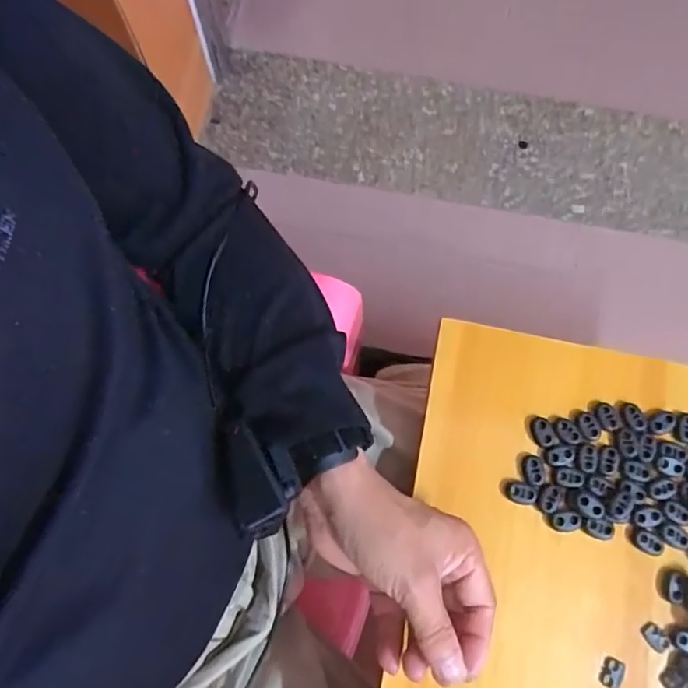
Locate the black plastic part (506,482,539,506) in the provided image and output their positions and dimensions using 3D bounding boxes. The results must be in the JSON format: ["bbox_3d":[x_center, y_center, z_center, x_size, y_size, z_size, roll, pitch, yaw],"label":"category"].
[{"bbox_3d":[0.125,0.104,0.397,0.021,0.004,0.015,12,76,2],"label":"black plastic part"}]

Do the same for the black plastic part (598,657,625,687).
[{"bbox_3d":[0.178,0.218,0.375,0.014,0.007,0.019,27,77,5],"label":"black plastic part"}]

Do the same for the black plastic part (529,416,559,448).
[{"bbox_3d":[0.144,0.064,0.410,0.015,0.005,0.023,-19,77,-6],"label":"black plastic part"}]

